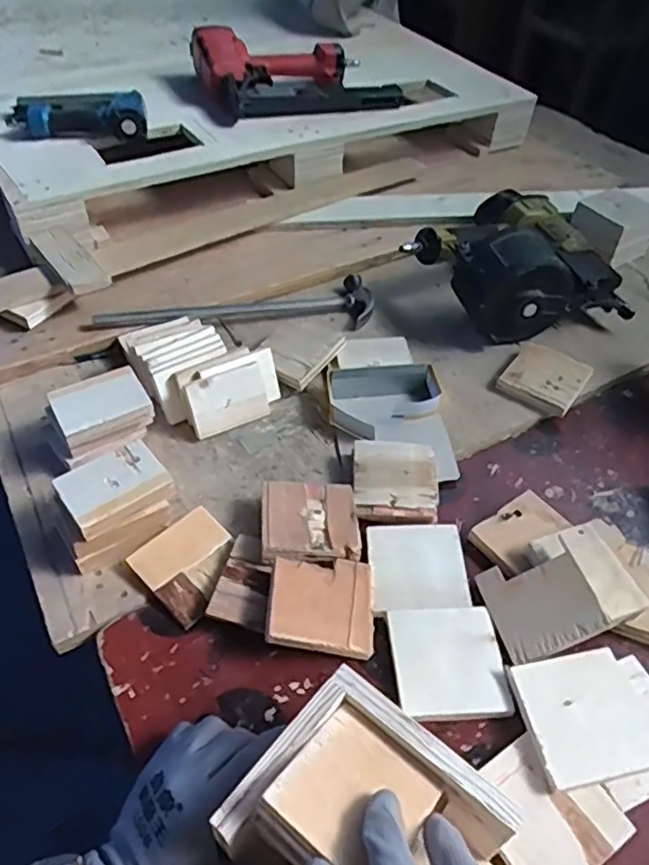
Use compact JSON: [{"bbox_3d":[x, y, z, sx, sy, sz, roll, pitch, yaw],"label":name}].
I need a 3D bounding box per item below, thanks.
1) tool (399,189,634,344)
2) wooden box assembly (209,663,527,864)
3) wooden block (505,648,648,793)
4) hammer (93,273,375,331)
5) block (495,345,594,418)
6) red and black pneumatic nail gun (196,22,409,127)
[{"bbox_3d":[0.249,-0.231,0.852,0.240,0.122,0.250,-22,53,-21],"label":"tool"},{"bbox_3d":[0.028,0.226,0.377,0.137,0.051,0.121,33,55,26],"label":"wooden box assembly"},{"bbox_3d":[0.206,0.222,0.495,0.103,0.014,0.091,-9,48,-9],"label":"wooden block"},{"bbox_3d":[-0.109,-0.153,0.820,0.364,0.039,0.090,-13,49,-13],"label":"hammer"},{"bbox_3d":[0.269,-0.065,0.770,0.087,0.023,0.084,28,53,23],"label":"block"},{"bbox_3d":[-0.051,-0.619,1.098,0.313,0.105,0.239,-19,52,-19],"label":"red and black pneumatic nail gun"}]

